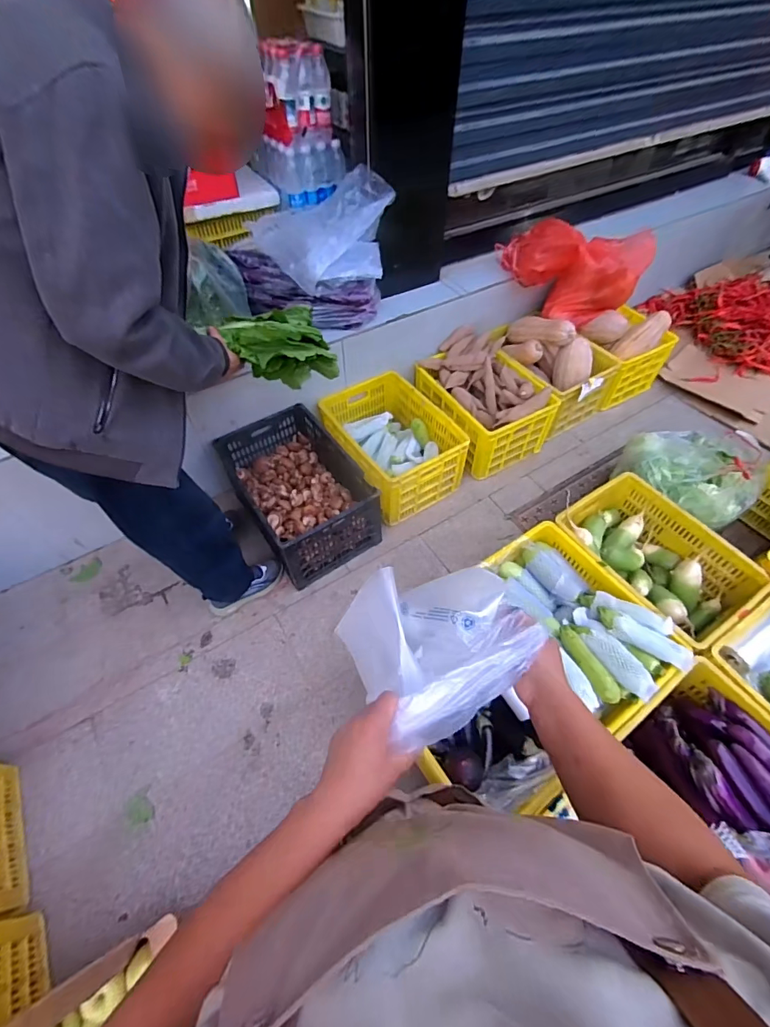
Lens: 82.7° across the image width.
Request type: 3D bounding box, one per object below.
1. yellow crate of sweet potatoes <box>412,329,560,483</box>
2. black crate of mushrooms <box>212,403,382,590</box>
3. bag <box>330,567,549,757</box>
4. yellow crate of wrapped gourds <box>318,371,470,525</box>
[{"bbox_3d":[0.410,-0.483,1.873,0.403,0.305,0.521,-25,58,-17],"label":"yellow crate of sweet potatoes"},{"bbox_3d":[-0.324,-0.077,1.625,0.378,0.277,0.569,-29,60,-19],"label":"black crate of mushrooms"},{"bbox_3d":[0.068,0.147,0.512,0.197,0.084,0.176,-23,58,-16],"label":"bag"},{"bbox_3d":[0.030,-0.275,1.772,0.419,0.256,0.512,-29,59,-19],"label":"yellow crate of wrapped gourds"}]

